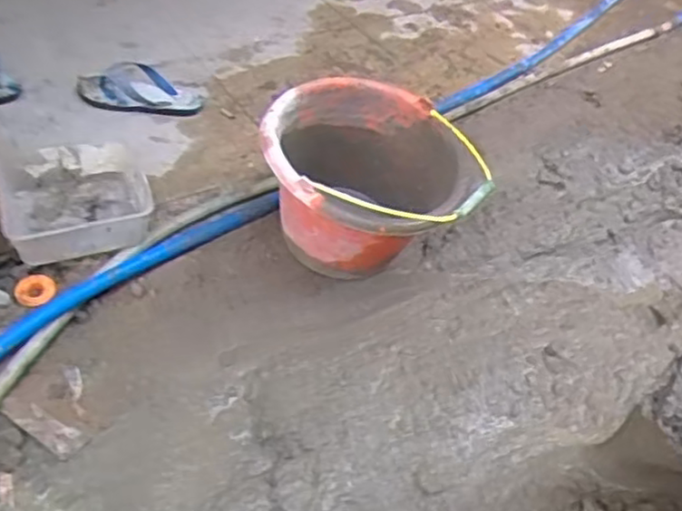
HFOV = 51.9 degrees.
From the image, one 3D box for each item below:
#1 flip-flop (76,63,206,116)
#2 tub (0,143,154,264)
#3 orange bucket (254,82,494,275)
[{"bbox_3d":[-0.372,-0.308,1.299,0.224,0.041,0.133,-2,45,-9],"label":"flip-flop"},{"bbox_3d":[-0.400,-0.092,1.050,0.208,0.058,0.223,-12,47,-20],"label":"tub"},{"bbox_3d":[0.034,-0.090,1.014,0.279,0.207,0.269,5,43,-4],"label":"orange bucket"}]

